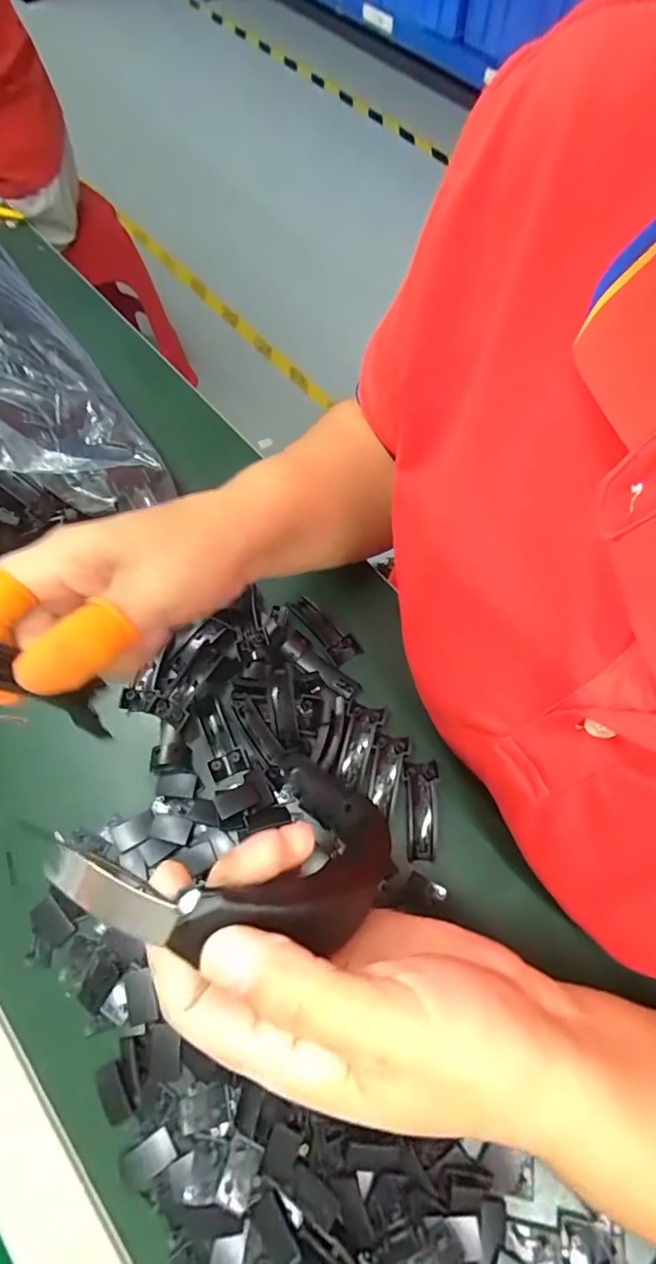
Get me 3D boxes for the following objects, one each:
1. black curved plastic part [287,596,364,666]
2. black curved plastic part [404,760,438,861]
[{"bbox_3d":[-0.002,-0.003,0.393,0.022,0.016,0.058,-35,71,-13],"label":"black curved plastic part"},{"bbox_3d":[0.059,0.111,0.339,0.020,0.008,0.059,1,67,1],"label":"black curved plastic part"}]

